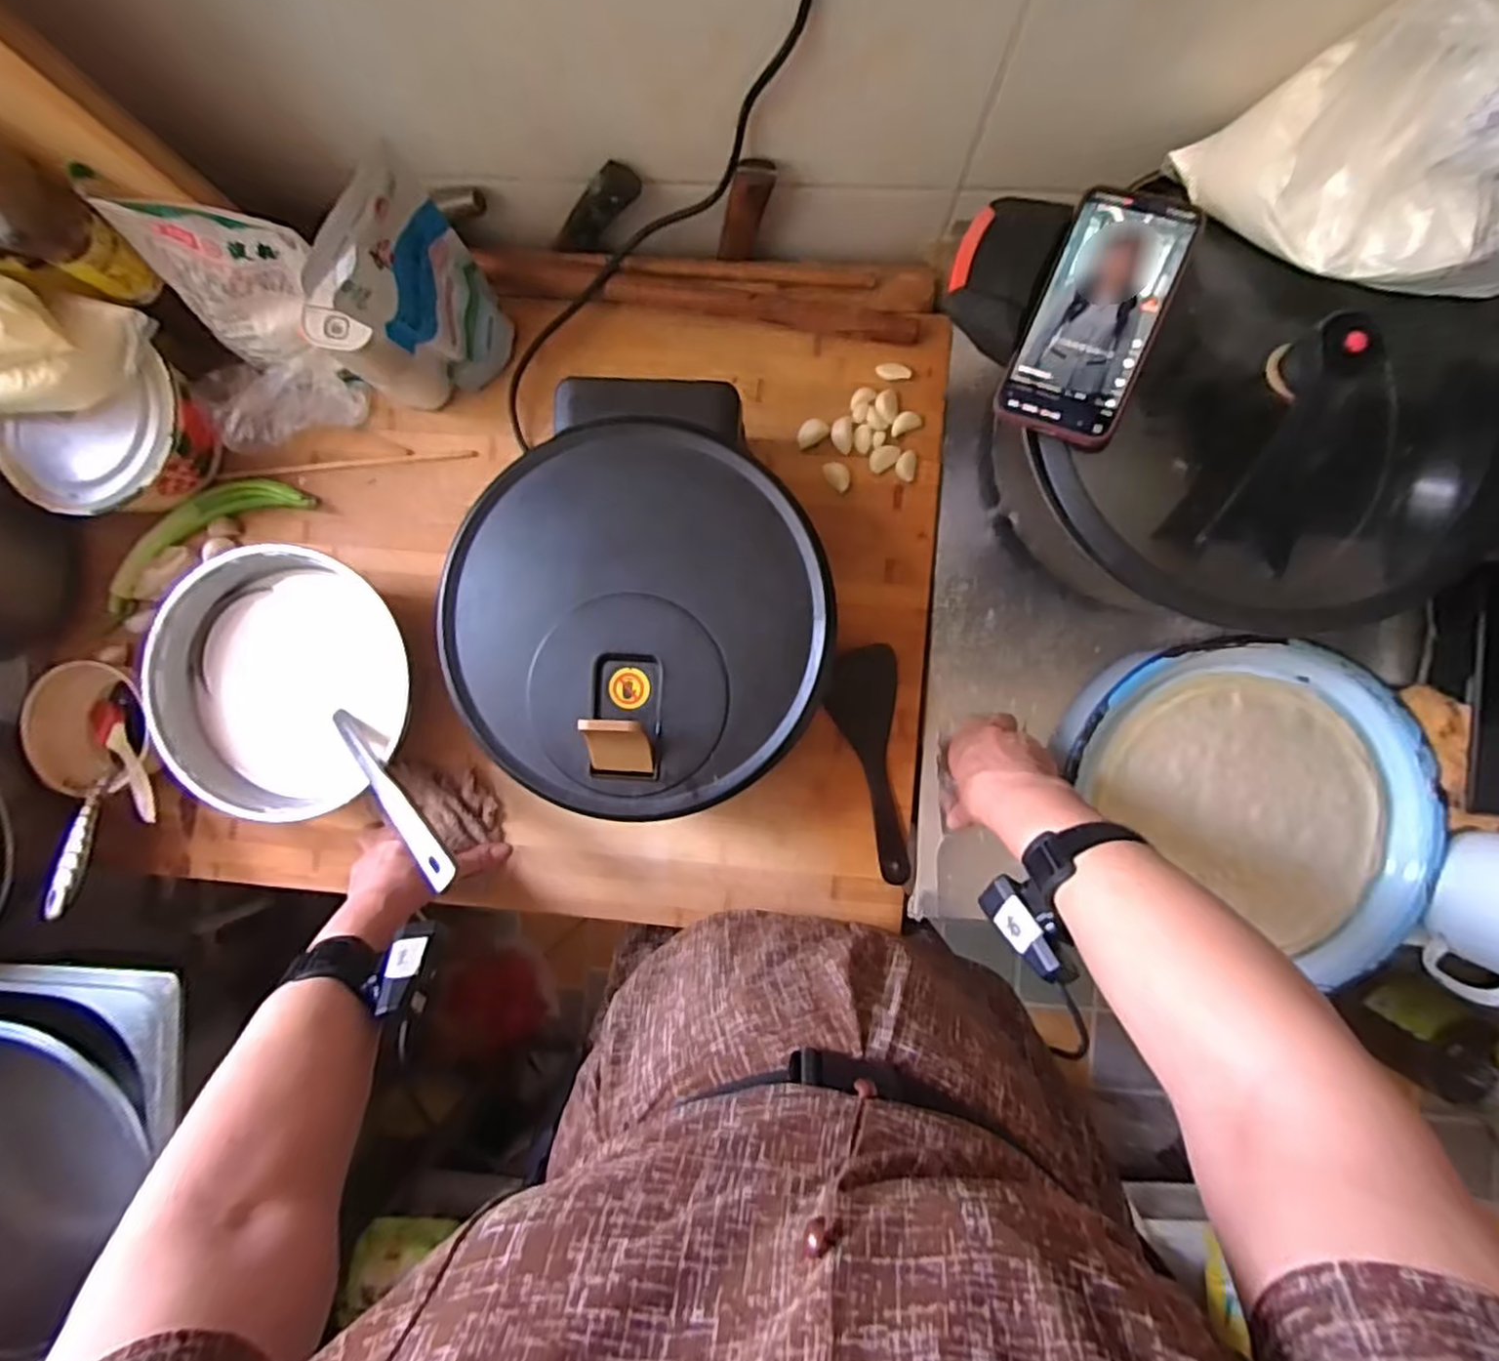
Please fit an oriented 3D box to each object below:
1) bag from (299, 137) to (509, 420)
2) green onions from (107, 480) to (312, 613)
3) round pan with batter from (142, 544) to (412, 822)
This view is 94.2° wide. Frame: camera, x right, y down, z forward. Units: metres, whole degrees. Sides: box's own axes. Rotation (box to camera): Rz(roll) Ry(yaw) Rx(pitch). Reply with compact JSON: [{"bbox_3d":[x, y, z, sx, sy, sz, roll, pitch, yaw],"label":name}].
[{"bbox_3d":[-0.267,-0.291,0.557,0.133,0.182,0.065,-43,88,1],"label":"bag"},{"bbox_3d":[-0.514,-0.141,0.647,0.218,0.030,0.061,-27,89,2],"label":"green onions"},{"bbox_3d":[-0.401,0.005,0.616,0.198,0.084,0.218,-14,89,2],"label":"round pan with batter"}]

